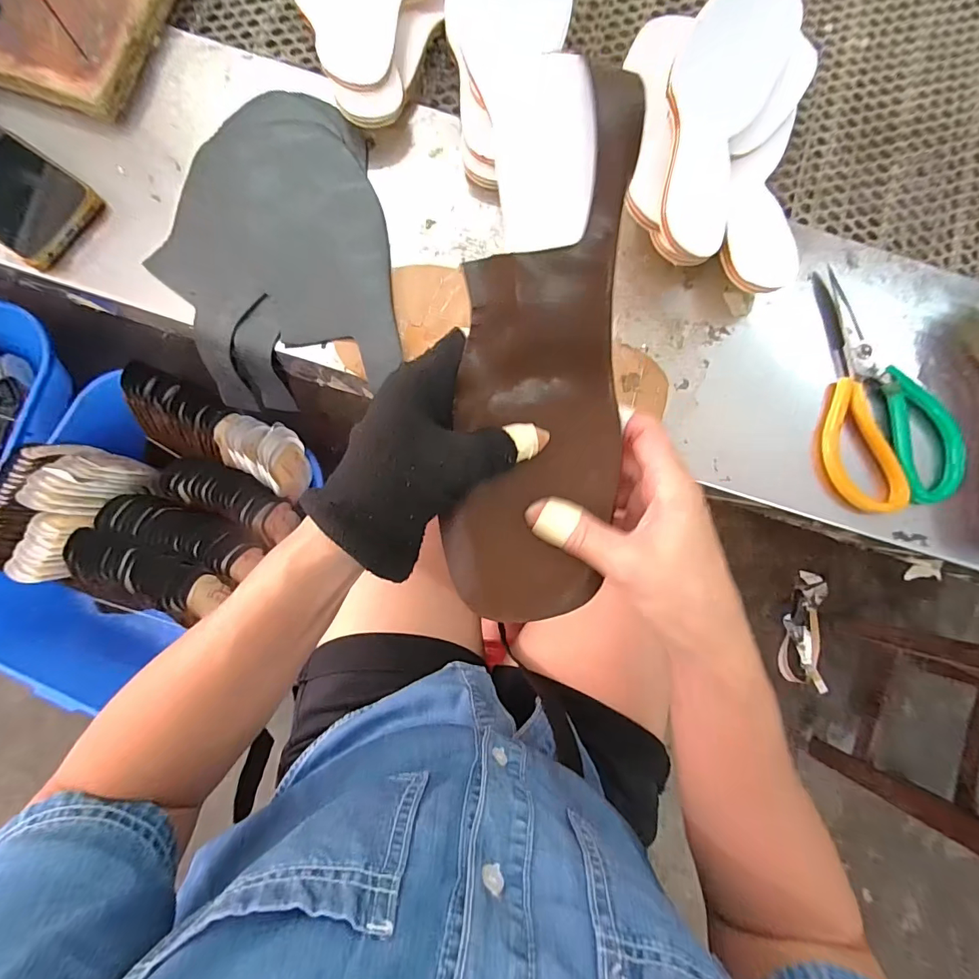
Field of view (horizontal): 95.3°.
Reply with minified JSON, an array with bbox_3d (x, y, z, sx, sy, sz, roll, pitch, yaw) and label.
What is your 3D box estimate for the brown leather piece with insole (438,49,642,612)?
[{"bbox_3d":[0.028,-0.053,0.223,0.085,0.026,0.250,3,108,-4],"label":"brown leather piece with insole"}]

